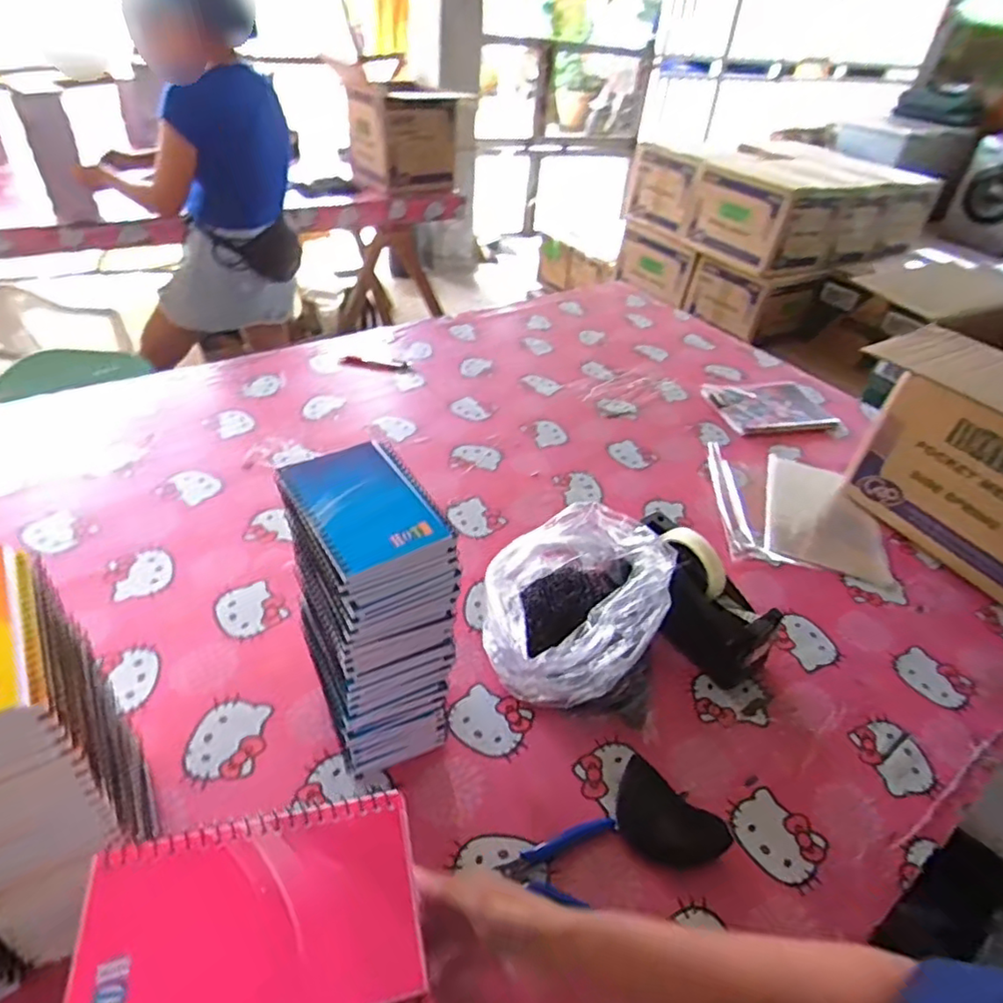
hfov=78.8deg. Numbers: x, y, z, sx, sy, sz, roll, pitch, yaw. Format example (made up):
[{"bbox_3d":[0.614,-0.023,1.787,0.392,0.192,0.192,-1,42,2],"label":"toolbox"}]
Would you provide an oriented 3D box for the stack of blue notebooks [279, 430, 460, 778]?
[{"bbox_3d":[-0.113,0.109,0.544,0.100,0.284,0.141,-15,45,-24],"label":"stack of blue notebooks"}]

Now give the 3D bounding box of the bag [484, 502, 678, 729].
[{"bbox_3d":[0.075,0.120,0.652,0.179,0.169,0.202,5,41,-3],"label":"bag"}]

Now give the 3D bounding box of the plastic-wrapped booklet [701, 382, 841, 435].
[{"bbox_3d":[0.535,-0.193,1.207,0.251,0.016,0.166,-8,43,-17],"label":"plastic-wrapped booklet"}]

